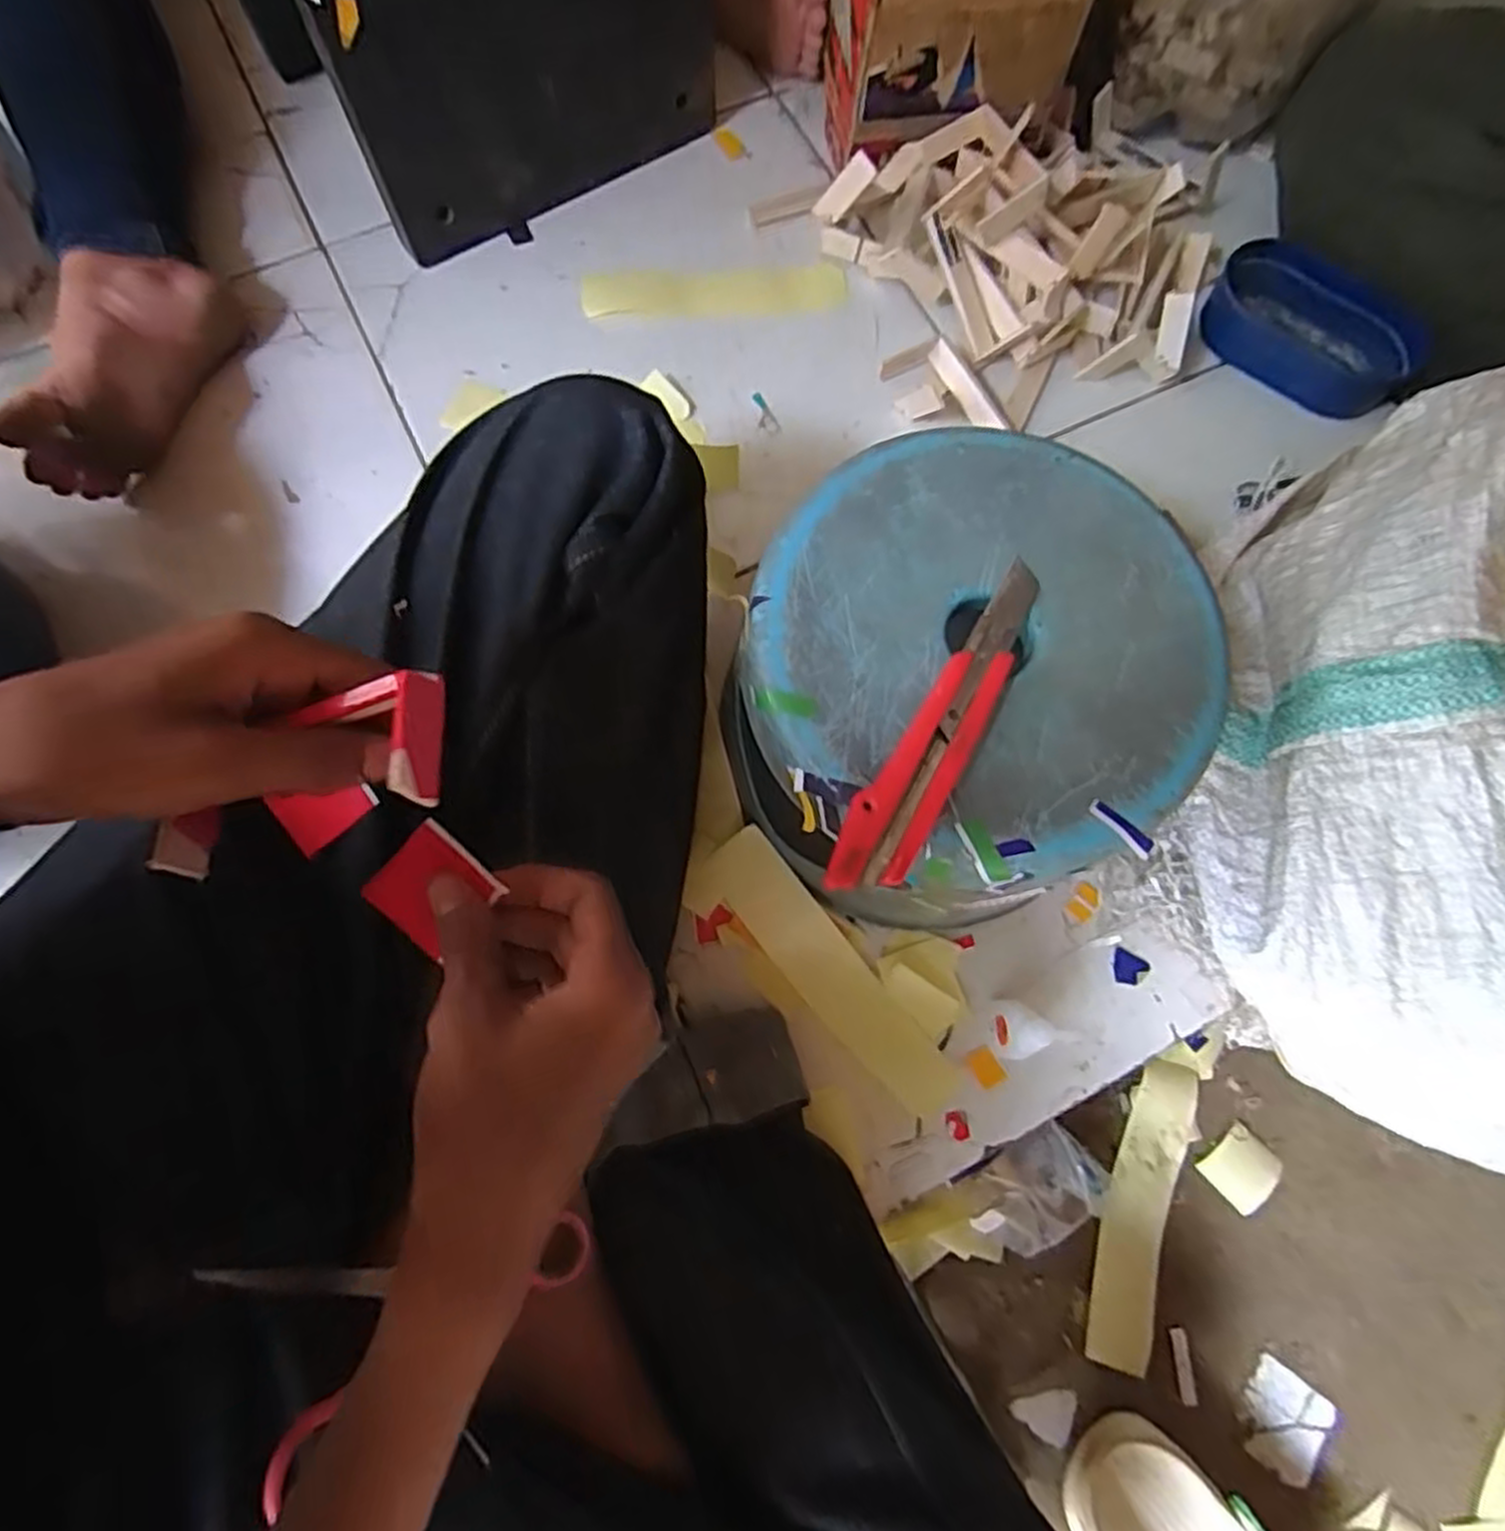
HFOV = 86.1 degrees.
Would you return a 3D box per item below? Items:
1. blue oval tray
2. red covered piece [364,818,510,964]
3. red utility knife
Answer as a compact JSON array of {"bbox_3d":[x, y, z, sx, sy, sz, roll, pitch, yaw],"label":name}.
[{"bbox_3d":[0.420,-0.324,0.611,0.154,0.039,0.099,32,76,7],"label":"blue oval tray"},{"bbox_3d":[-0.127,0.048,0.318,0.039,0.004,0.041,40,93,4],"label":"red covered piece"},{"bbox_3d":[0.088,-0.018,0.357,0.032,0.018,0.178,34,76,8],"label":"red utility knife"}]

